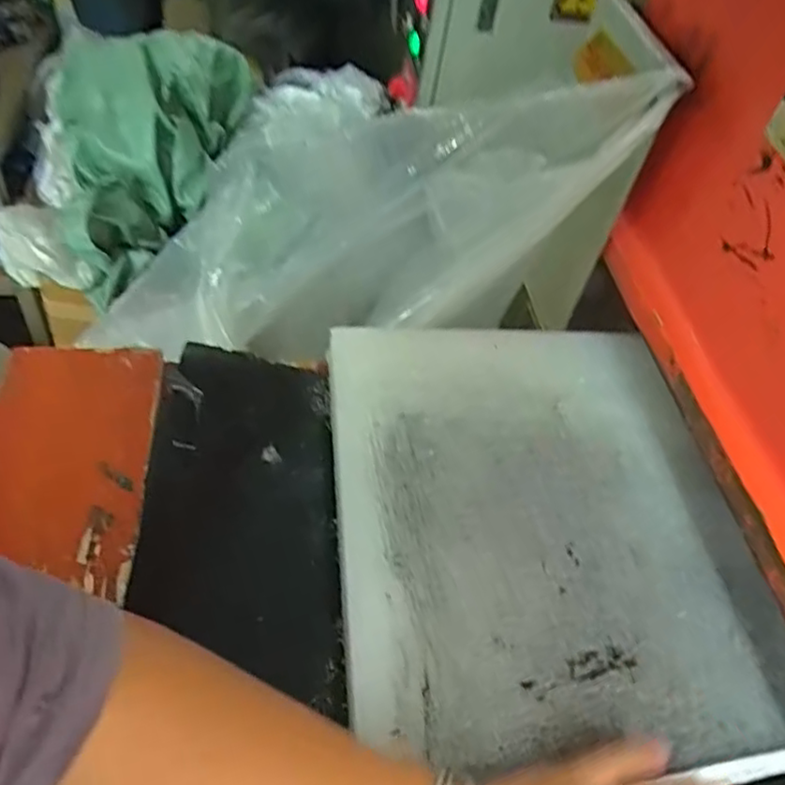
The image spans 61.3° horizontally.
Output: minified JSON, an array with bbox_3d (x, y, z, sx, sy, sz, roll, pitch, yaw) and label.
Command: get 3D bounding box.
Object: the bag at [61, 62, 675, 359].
[{"bbox_3d":[-0.023,-0.162,0.666,0.579,0.187,0.215,-7,43,31],"label":"bag"}]

